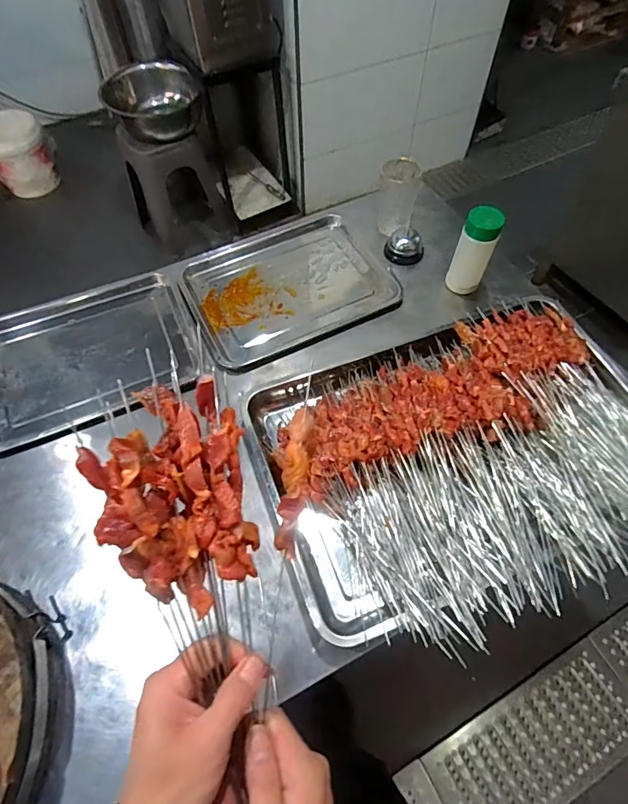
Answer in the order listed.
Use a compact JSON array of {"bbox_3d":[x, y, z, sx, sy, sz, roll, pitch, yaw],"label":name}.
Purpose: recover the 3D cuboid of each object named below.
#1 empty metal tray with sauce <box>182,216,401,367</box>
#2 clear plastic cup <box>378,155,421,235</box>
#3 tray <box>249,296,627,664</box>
[{"bbox_3d":[-0.053,-0.243,0.885,0.401,0.037,0.339,-24,62,-13],"label":"empty metal tray with sauce"},{"bbox_3d":[0.177,-0.431,0.927,0.082,0.126,0.083,-1,59,1],"label":"clear plastic cup"},{"bbox_3d":[0.232,0.074,0.661,0.600,0.077,0.456,-18,60,-9],"label":"tray"}]

